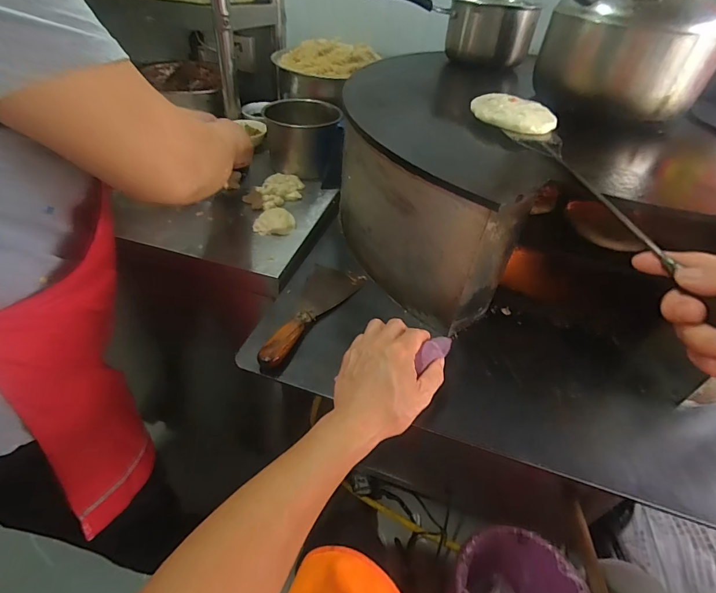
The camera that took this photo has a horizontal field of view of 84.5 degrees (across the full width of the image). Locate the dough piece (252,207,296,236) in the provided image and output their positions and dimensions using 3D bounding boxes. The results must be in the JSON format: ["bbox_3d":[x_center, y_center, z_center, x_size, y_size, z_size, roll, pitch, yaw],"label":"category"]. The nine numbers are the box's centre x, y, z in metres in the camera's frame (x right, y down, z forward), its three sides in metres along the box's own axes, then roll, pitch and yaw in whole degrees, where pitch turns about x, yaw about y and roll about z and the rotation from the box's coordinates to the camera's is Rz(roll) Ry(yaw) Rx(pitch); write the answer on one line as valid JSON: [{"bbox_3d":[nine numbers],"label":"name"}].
[{"bbox_3d":[-0.137,-0.125,0.654,0.060,0.023,0.055,11,43,5],"label":"dough piece"}]

